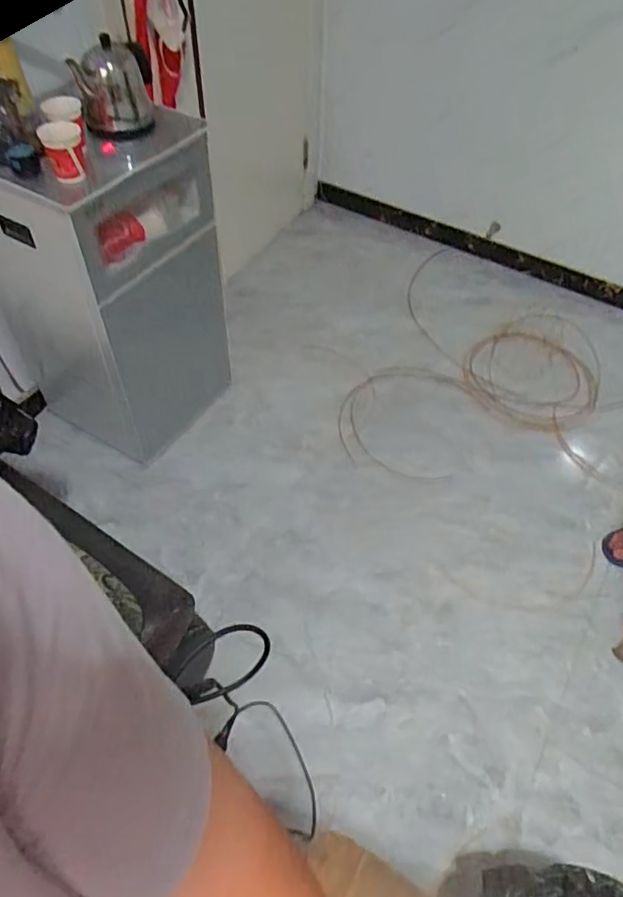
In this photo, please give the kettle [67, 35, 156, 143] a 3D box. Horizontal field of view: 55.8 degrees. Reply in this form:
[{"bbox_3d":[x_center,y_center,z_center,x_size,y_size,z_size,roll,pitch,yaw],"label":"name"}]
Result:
[{"bbox_3d":[-0.367,-0.679,1.096,0.132,0.142,0.131,-10,54,-8],"label":"kettle"}]

